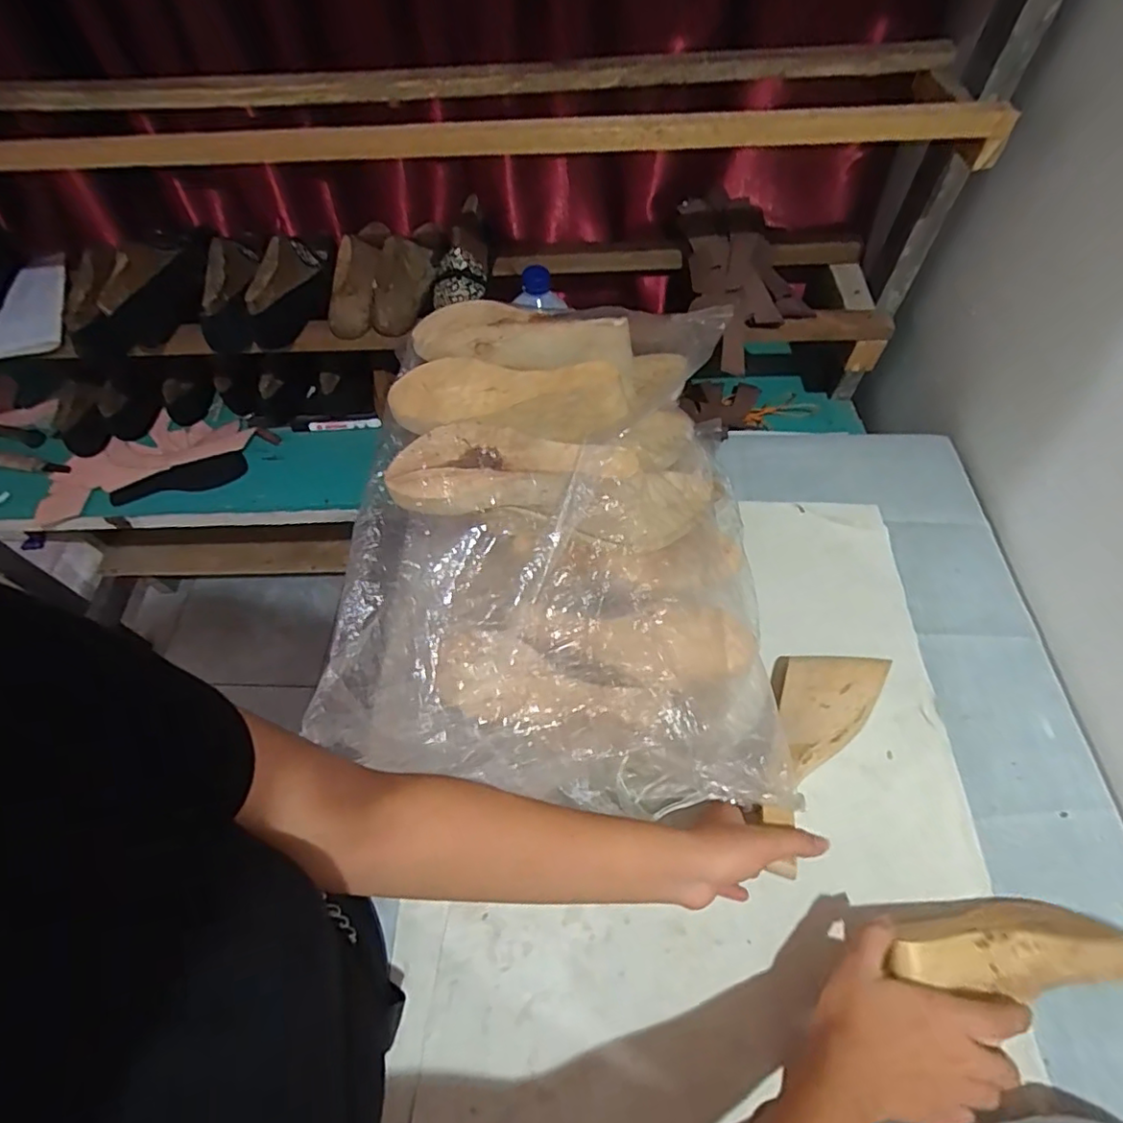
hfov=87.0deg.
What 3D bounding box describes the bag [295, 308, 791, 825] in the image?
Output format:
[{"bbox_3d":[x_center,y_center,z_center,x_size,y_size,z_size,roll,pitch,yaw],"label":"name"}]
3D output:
[{"bbox_3d":[0.006,-0.048,0.509,0.312,0.128,0.456,2,58,3],"label":"bag"}]

